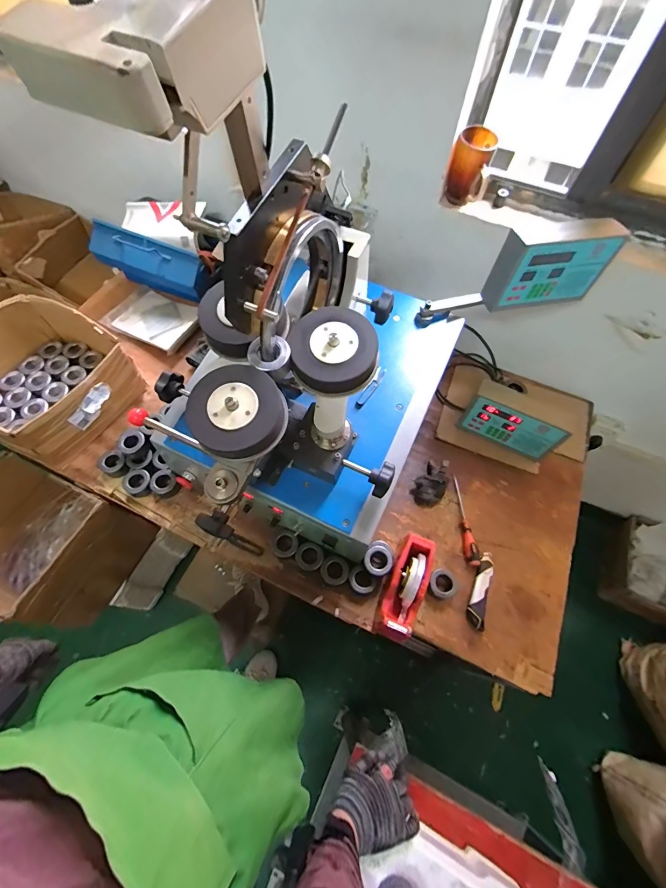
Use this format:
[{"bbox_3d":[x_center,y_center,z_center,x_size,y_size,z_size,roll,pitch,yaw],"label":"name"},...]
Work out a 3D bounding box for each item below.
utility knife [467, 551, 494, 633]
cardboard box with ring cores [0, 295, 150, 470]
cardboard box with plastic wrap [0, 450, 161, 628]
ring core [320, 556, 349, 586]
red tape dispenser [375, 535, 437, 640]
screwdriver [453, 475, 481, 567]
[{"bbox_3d":[0.328,0.318,0.792,0.041,0.021,0.166,22,64,9],"label":"utility knife"},{"bbox_3d":[-0.717,-0.164,0.905,0.358,0.172,0.330,34,66,15],"label":"cardboard box with ring cores"},{"bbox_3d":[-0.748,0.261,0.953,0.321,0.309,0.322,24,64,10],"label":"cardboard box with plastic wrap"},{"bbox_3d":[0.004,0.279,0.786,0.058,0.031,0.060,1,62,-2],"label":"ring core"},{"bbox_3d":[0.151,0.292,0.740,0.073,0.100,0.204,19,63,8],"label":"red tape dispenser"},{"bbox_3d":[0.316,0.179,0.863,0.031,0.040,0.216,-1,63,-2],"label":"screwdriver"}]

